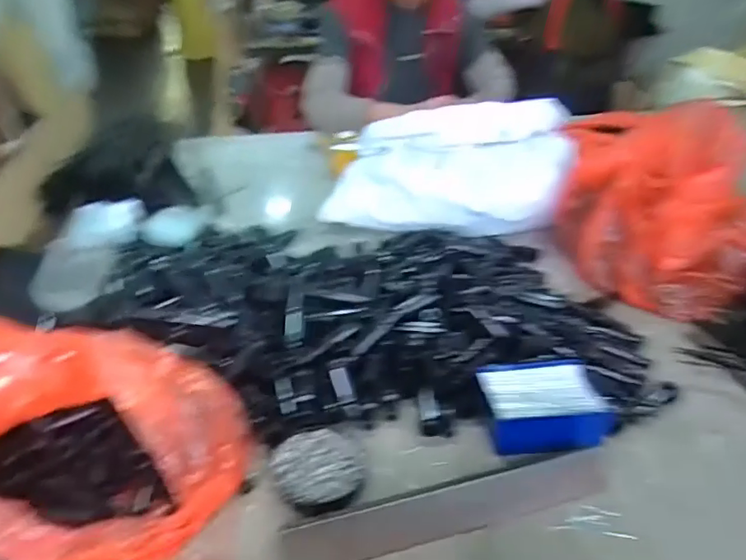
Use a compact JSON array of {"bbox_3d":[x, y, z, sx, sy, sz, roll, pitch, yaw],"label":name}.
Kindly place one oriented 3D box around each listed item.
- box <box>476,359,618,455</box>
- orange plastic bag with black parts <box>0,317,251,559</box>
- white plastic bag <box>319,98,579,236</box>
[{"bbox_3d":[0.165,0.120,0.548,0.130,0.053,0.084,-5,32,-9],"label":"box"},{"bbox_3d":[-0.225,0.127,0.430,0.241,0.129,0.166,-4,32,-8],"label":"orange plastic bag with black parts"},{"bbox_3d":[0.116,-0.177,0.875,0.372,0.170,0.144,4,32,5],"label":"white plastic bag"}]

